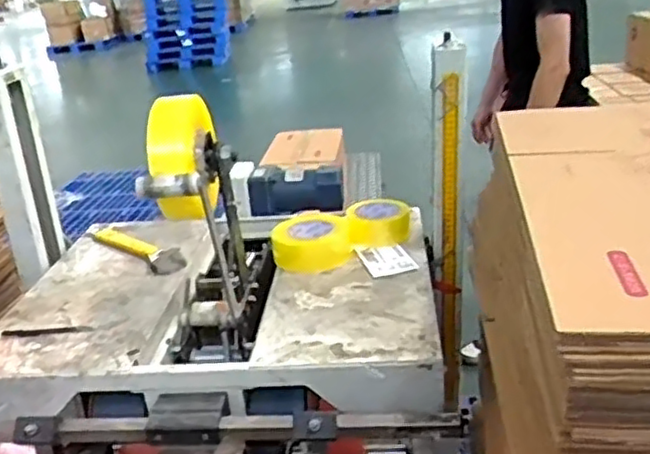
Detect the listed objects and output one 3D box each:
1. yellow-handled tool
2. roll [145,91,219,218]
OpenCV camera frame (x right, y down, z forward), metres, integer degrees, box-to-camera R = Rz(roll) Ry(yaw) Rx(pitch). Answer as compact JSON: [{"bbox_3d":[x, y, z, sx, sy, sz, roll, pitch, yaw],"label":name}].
[{"bbox_3d":[-0.358,0.035,1.283,0.051,0.033,0.270,-24,28,-39],"label":"yellow-handled tool"},{"bbox_3d":[-0.197,-0.097,0.955,0.077,0.162,0.167,-6,22,0],"label":"roll"}]

